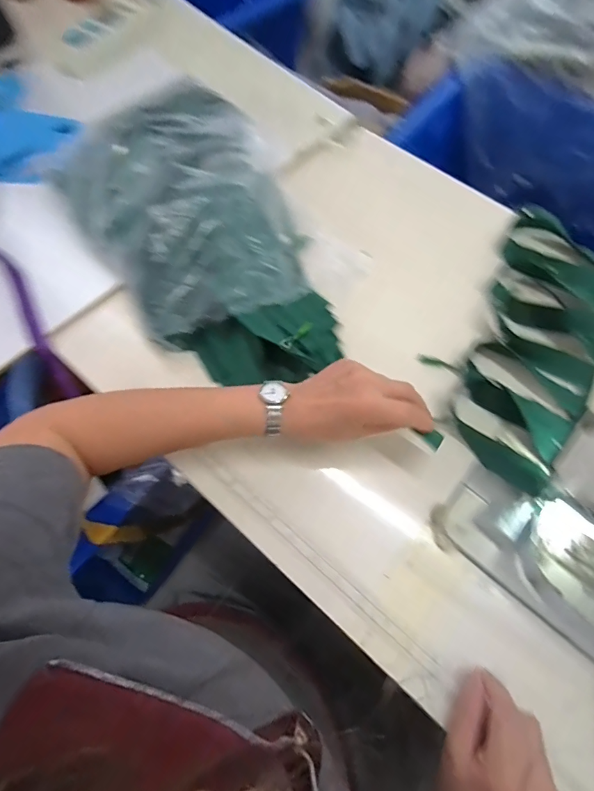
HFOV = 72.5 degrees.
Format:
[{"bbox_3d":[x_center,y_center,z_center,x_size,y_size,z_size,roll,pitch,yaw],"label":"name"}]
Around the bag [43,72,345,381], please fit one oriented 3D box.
[{"bbox_3d":[-0.093,-0.181,0.463,0.241,0.082,0.387,-31,70,-12],"label":"bag"}]

